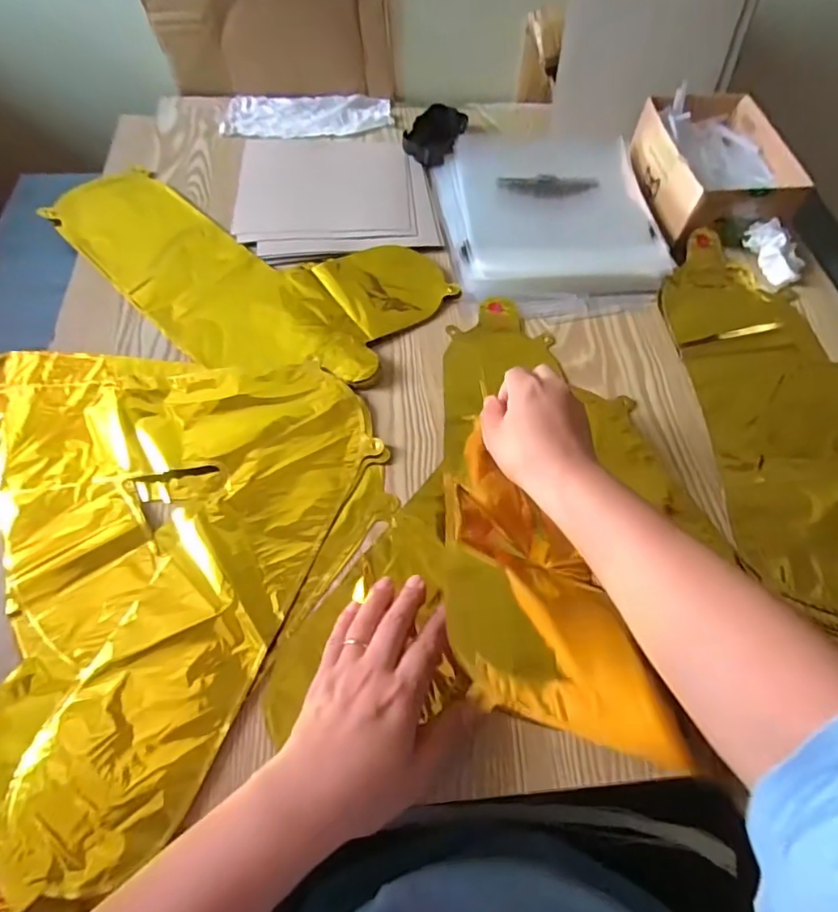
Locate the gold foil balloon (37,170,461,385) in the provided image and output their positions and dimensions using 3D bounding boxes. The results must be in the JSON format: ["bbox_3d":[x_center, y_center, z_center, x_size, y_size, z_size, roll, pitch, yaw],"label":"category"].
[{"bbox_3d":[-0.199,-0.189,0.541,0.425,0.010,0.197,20,61,9],"label":"gold foil balloon"}]

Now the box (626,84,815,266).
[{"bbox_3d":[0.340,-0.337,0.621,0.137,0.066,0.213,-3,60,-4],"label":"box"}]

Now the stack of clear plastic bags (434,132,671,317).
[{"bbox_3d":[0.144,-0.269,0.593,0.226,0.028,0.265,-5,60,-6],"label":"stack of clear plastic bags"}]

